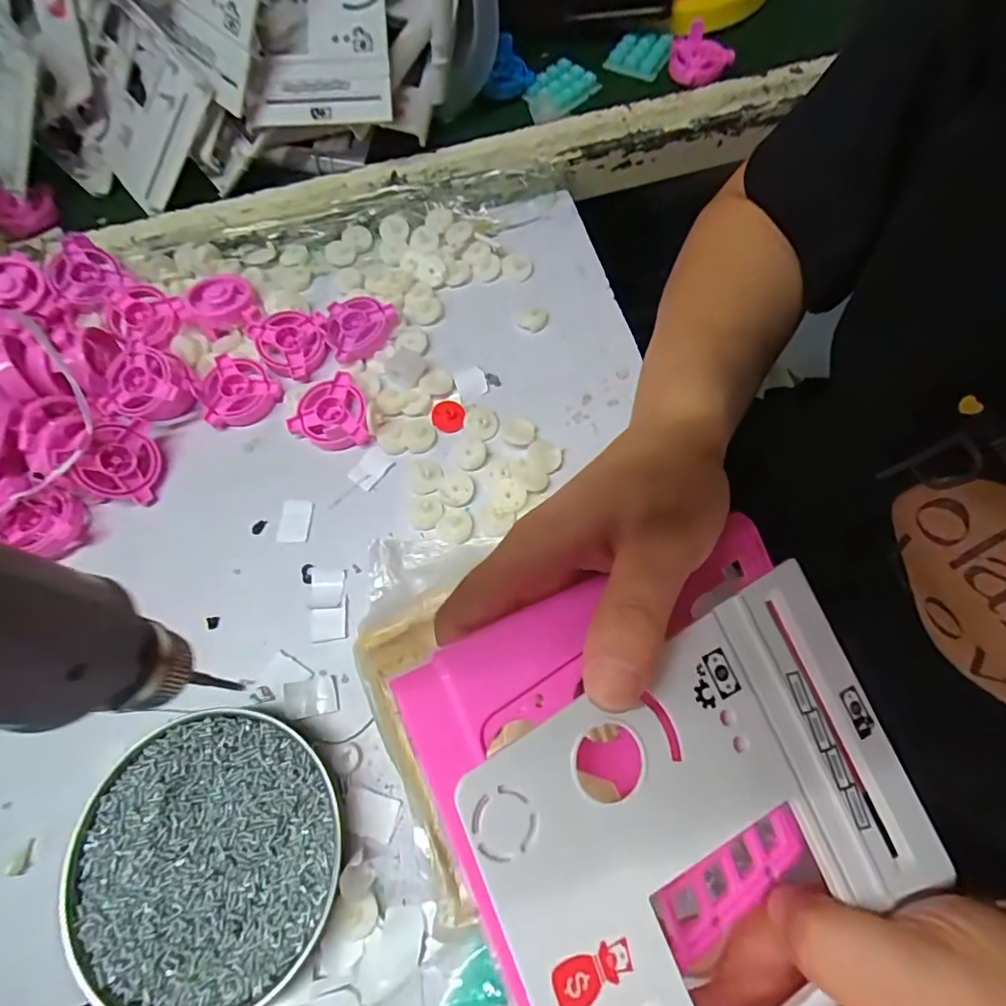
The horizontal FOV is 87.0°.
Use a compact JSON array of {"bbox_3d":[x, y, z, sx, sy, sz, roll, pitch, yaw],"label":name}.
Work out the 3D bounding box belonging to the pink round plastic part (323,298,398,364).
[{"bbox_3d":[-0.105,-0.132,0.389,0.051,0.014,0.050,-1,70,2],"label":"pink round plastic part"}]

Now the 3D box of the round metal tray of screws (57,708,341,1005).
[{"bbox_3d":[-0.151,0.180,0.270,0.131,0.016,0.130,-1,70,2],"label":"round metal tray of screws"}]

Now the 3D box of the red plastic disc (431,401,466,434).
[{"bbox_3d":[-0.038,-0.060,0.369,0.022,0.006,0.021,-1,70,2],"label":"red plastic disc"}]

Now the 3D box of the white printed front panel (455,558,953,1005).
[{"bbox_3d":[0.065,0.095,0.161,0.140,0.005,0.105,-21,82,-19],"label":"white printed front panel"}]

